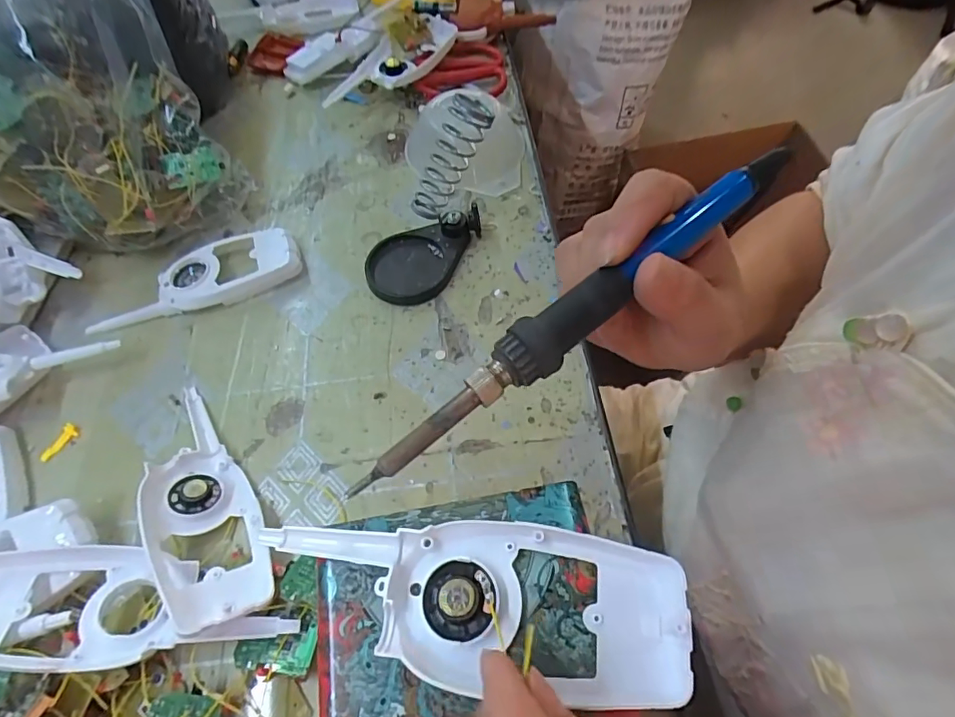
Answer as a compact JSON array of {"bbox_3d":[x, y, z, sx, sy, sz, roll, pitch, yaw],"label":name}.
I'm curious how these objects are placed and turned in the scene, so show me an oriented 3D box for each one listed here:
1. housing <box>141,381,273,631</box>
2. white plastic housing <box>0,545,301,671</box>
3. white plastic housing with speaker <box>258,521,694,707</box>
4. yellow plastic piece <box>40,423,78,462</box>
[{"bbox_3d":[-0.171,0.085,0.305,0.058,0.014,0.154,-16,54,-35],"label":"housing"},{"bbox_3d":[-0.185,0.134,0.267,0.165,0.031,0.058,7,44,-6],"label":"white plastic housing"},{"bbox_3d":[-0.004,0.092,0.195,0.161,0.015,0.058,8,60,8],"label":"white plastic housing with speaker"},{"bbox_3d":[-0.284,0.057,0.341,0.009,0.004,0.028,23,63,15],"label":"yellow plastic piece"}]

